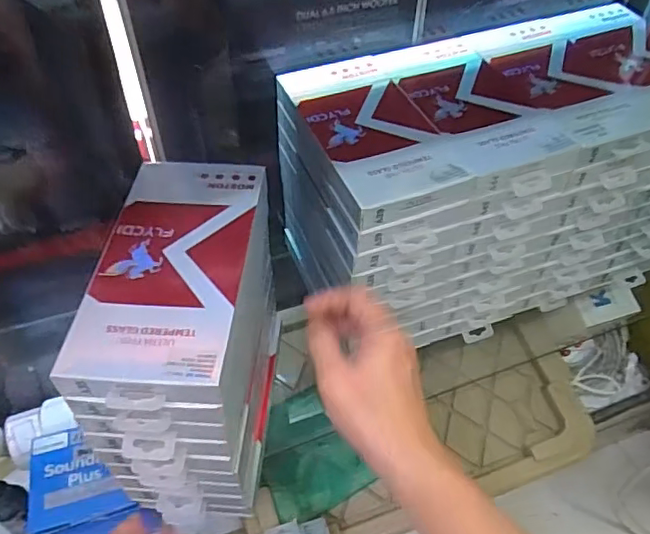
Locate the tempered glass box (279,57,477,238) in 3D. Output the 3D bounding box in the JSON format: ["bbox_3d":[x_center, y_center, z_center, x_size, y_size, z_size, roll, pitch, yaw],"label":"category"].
[{"bbox_3d":[0.037,-0.120,0.512,0.103,0.026,0.197,-17,52,-14],"label":"tempered glass box"}]

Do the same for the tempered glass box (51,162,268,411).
[{"bbox_3d":[-0.101,-0.001,0.404,0.107,0.017,0.203,3,49,3],"label":"tempered glass box"}]

